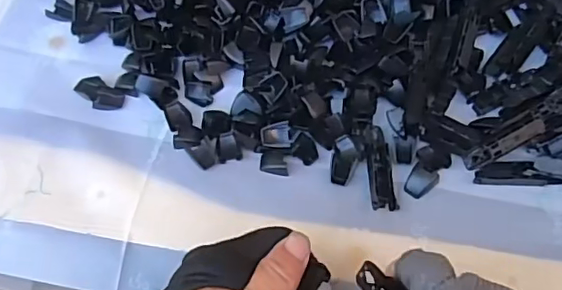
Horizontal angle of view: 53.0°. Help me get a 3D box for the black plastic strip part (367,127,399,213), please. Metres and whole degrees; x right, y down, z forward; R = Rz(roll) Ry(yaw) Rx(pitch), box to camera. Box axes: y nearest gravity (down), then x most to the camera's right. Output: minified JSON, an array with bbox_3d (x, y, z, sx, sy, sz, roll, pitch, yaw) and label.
[{"bbox_3d":[0.072,0.015,0.408,0.017,0.004,0.063,-4,62,2],"label":"black plastic strip part"}]

